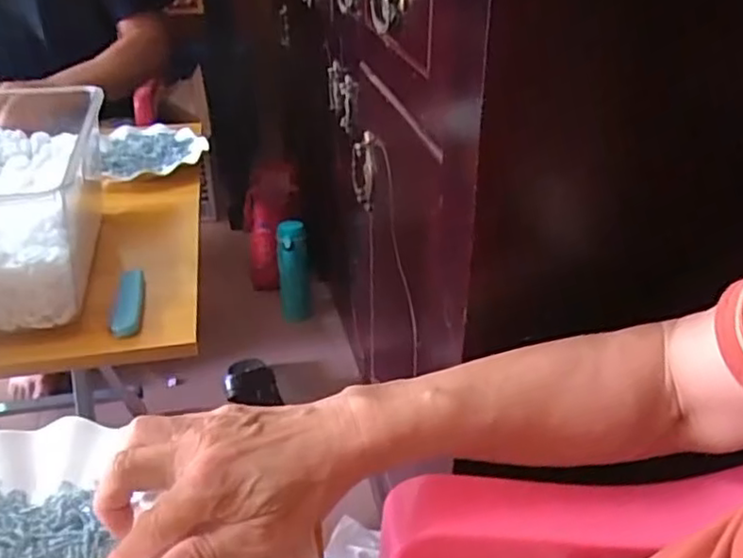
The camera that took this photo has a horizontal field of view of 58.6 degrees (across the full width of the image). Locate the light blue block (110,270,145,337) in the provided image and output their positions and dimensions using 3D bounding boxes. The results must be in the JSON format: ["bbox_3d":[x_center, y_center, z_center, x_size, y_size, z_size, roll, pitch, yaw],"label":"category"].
[{"bbox_3d":[-0.222,0.018,0.610,0.023,0.012,0.097,-6,32,-9],"label":"light blue block"}]

